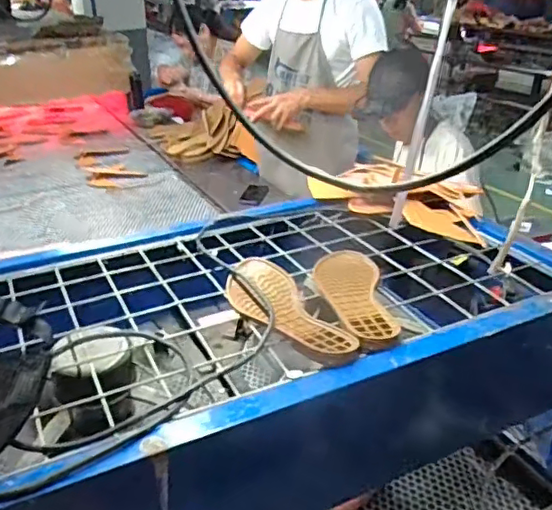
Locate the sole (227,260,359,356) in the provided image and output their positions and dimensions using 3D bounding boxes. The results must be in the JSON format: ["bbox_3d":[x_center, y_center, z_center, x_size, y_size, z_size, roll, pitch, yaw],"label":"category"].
[{"bbox_3d":[0.008,0.069,0.765,0.093,0.022,0.243,-13,29,-23],"label":"sole"}]

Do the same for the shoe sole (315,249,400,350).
[{"bbox_3d":[0.107,0.051,0.805,0.080,0.020,0.242,-2,27,-3],"label":"shoe sole"}]

